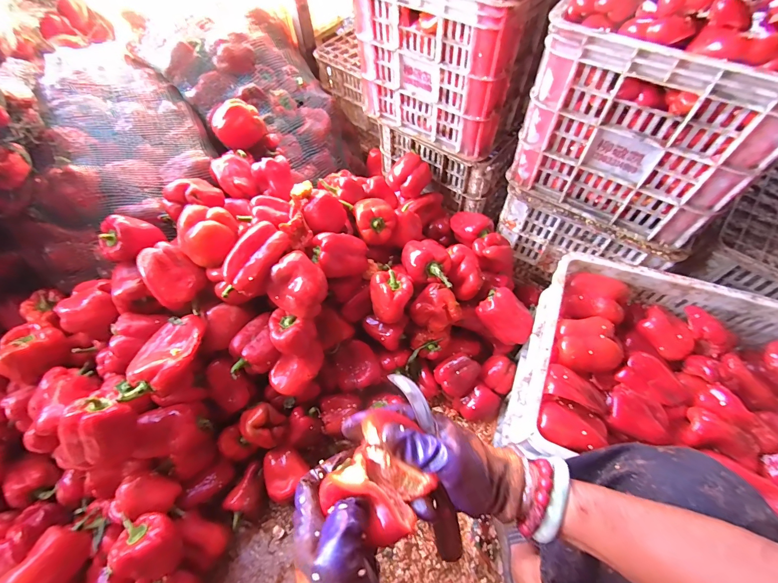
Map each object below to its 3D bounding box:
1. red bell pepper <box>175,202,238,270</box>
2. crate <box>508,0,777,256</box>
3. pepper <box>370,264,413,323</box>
[{"bbox_3d":[-0.322,-0.103,0.630,0.089,0.078,0.098,17,62,13],"label":"red bell pepper"},{"bbox_3d":[0.467,-0.355,0.596,0.332,0.327,0.423,31,66,19],"label":"crate"},{"bbox_3d":[0.006,0.005,0.669,0.079,0.062,0.094,-4,60,1],"label":"pepper"}]

